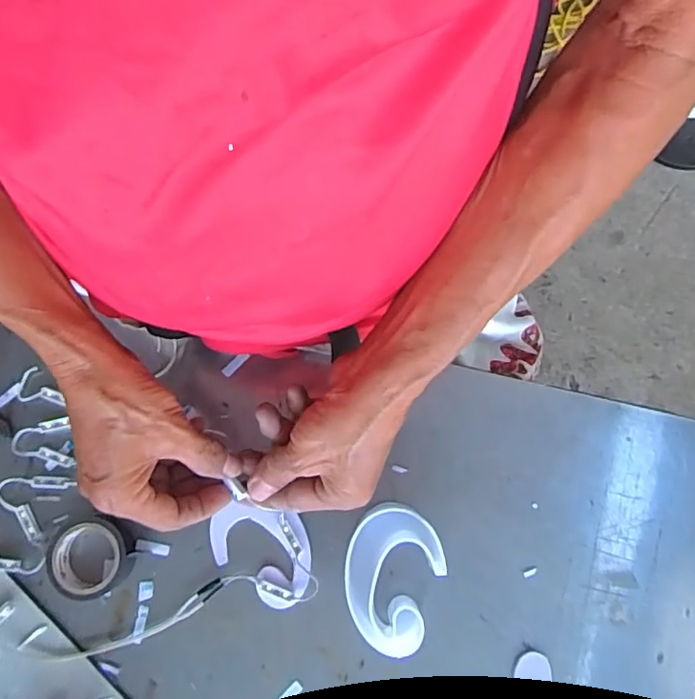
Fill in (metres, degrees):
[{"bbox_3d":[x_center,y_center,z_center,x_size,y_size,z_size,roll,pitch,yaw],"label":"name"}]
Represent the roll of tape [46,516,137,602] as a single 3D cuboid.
[{"bbox_3d":[-0.184,0.150,0.420,0.056,0.021,0.051,0,77,1],"label":"roll of tape"}]

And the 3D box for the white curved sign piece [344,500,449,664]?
[{"bbox_3d":[0.029,0.153,0.402,0.062,0.040,0.088,22,79,6],"label":"white curved sign piece"}]

